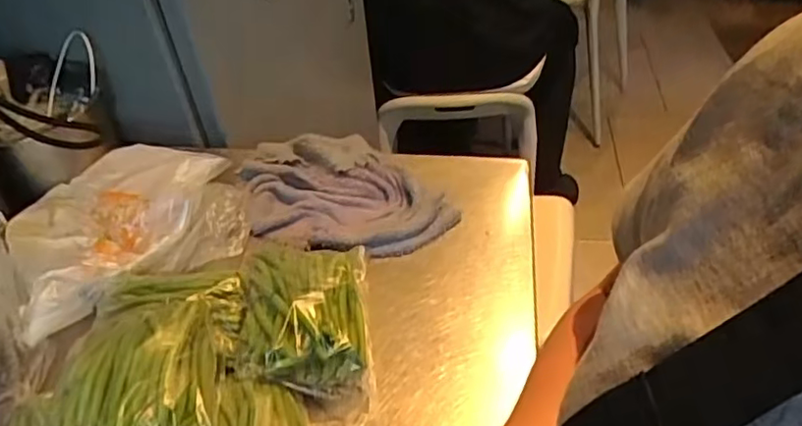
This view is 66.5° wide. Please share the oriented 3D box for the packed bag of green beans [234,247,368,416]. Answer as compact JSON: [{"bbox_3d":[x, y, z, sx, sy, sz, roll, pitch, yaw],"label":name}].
[{"bbox_3d":[-0.079,0.081,0.492,0.098,0.050,0.135,-6,43,-1],"label":"packed bag of green beans"}]

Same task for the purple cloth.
[{"bbox_3d":[-0.061,-0.021,0.628,0.229,0.037,0.134,10,45,15],"label":"purple cloth"}]

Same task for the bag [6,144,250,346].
[{"bbox_3d":[-0.251,0.007,0.570,0.197,0.060,0.178,-23,46,-19],"label":"bag"}]

